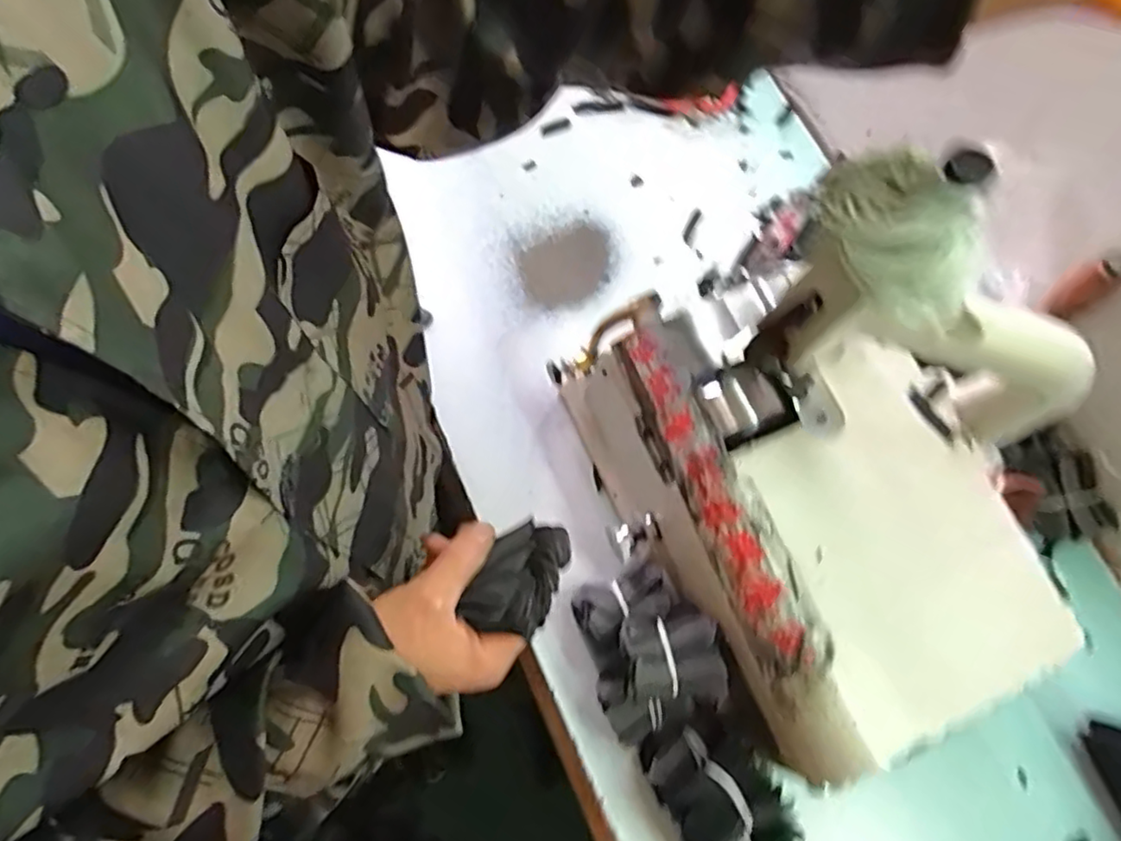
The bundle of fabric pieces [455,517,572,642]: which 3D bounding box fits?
[{"bbox_3d":[-0.022,0.081,0.341,0.041,0.027,0.061,23,71,8],"label":"bundle of fabric pieces"}]

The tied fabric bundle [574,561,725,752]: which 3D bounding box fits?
[{"bbox_3d":[0.070,0.184,0.515,0.091,0.078,0.127,-15,70,-5],"label":"tied fabric bundle"}]

